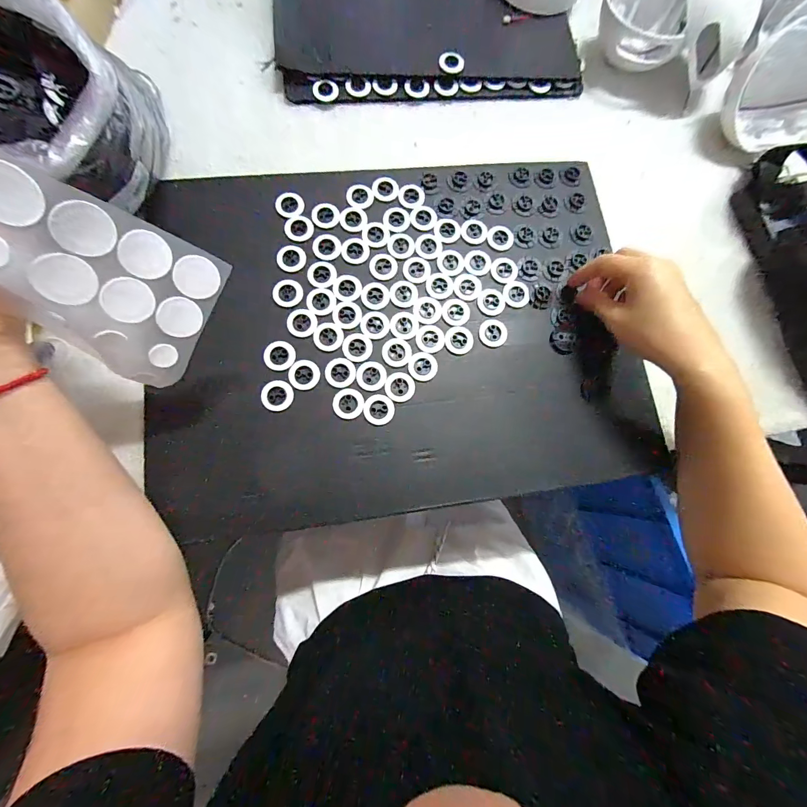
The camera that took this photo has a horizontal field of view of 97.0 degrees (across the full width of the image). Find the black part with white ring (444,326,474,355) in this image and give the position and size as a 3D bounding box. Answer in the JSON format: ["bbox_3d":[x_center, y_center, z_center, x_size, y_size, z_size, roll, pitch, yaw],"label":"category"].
[{"bbox_3d":[0.056,-0.063,0.355,0.028,0.004,0.028,1,78,-4],"label":"black part with white ring"}]

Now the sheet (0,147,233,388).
[{"bbox_3d":[-0.210,-0.105,0.193,0.097,0.054,0.227,-51,129,-9],"label":"sheet"}]

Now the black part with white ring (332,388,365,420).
[{"bbox_3d":[-0.052,0.000,0.335,0.028,0.004,0.028,1,78,-4],"label":"black part with white ring"}]

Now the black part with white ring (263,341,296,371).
[{"bbox_3d":[-0.118,-0.046,0.340,0.028,0.005,0.027,1,78,-4],"label":"black part with white ring"}]

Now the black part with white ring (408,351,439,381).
[{"bbox_3d":[0.019,-0.037,0.348,0.028,0.004,0.028,1,78,-4],"label":"black part with white ring"}]

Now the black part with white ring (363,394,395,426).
[{"bbox_3d":[-0.023,0.006,0.339,0.029,0.004,0.028,1,78,-4],"label":"black part with white ring"}]

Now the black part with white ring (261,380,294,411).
[{"bbox_3d":[-0.118,-0.007,0.334,0.028,0.004,0.028,1,78,-4],"label":"black part with white ring"}]

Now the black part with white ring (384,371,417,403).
[{"bbox_3d":[-0.003,-0.016,0.343,0.028,0.004,0.028,1,78,-4],"label":"black part with white ring"}]

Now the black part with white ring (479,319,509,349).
[{"bbox_3d":[0.091,-0.072,0.359,0.028,0.004,0.029,1,78,-4],"label":"black part with white ring"}]

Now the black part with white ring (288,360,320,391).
[{"bbox_3d":[-0.095,-0.028,0.338,0.028,0.004,0.028,1,78,-4],"label":"black part with white ring"}]

